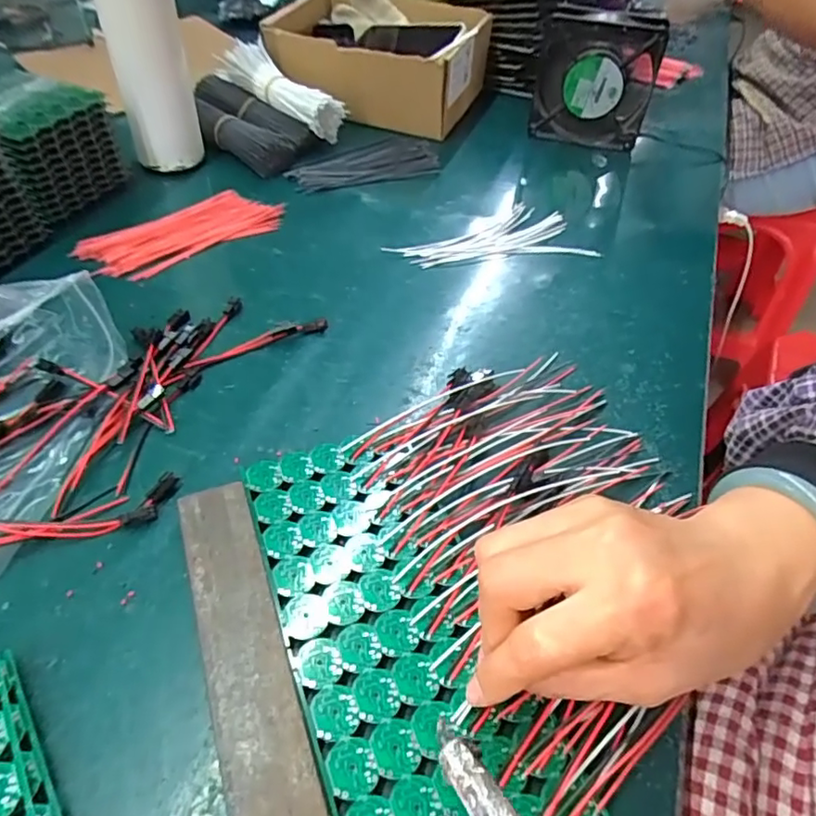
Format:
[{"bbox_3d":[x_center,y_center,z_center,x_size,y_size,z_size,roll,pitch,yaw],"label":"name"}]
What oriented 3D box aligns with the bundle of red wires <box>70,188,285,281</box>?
[{"bbox_3d":[-0.193,-0.154,0.512,0.167,0.010,0.070,-33,55,-29],"label":"bundle of red wires"}]

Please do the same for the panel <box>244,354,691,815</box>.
[{"bbox_3d":[0.049,0.070,0.302,0.229,0.016,0.235,-15,49,-16],"label":"panel"}]

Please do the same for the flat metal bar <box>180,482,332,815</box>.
[{"bbox_3d":[-0.068,0.117,0.255,0.033,0.016,0.198,-15,49,-16],"label":"flat metal bar"}]

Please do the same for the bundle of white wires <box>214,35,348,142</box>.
[{"bbox_3d":[-0.139,-0.341,0.640,0.055,0.062,0.163,-32,55,-28],"label":"bundle of white wires"}]

